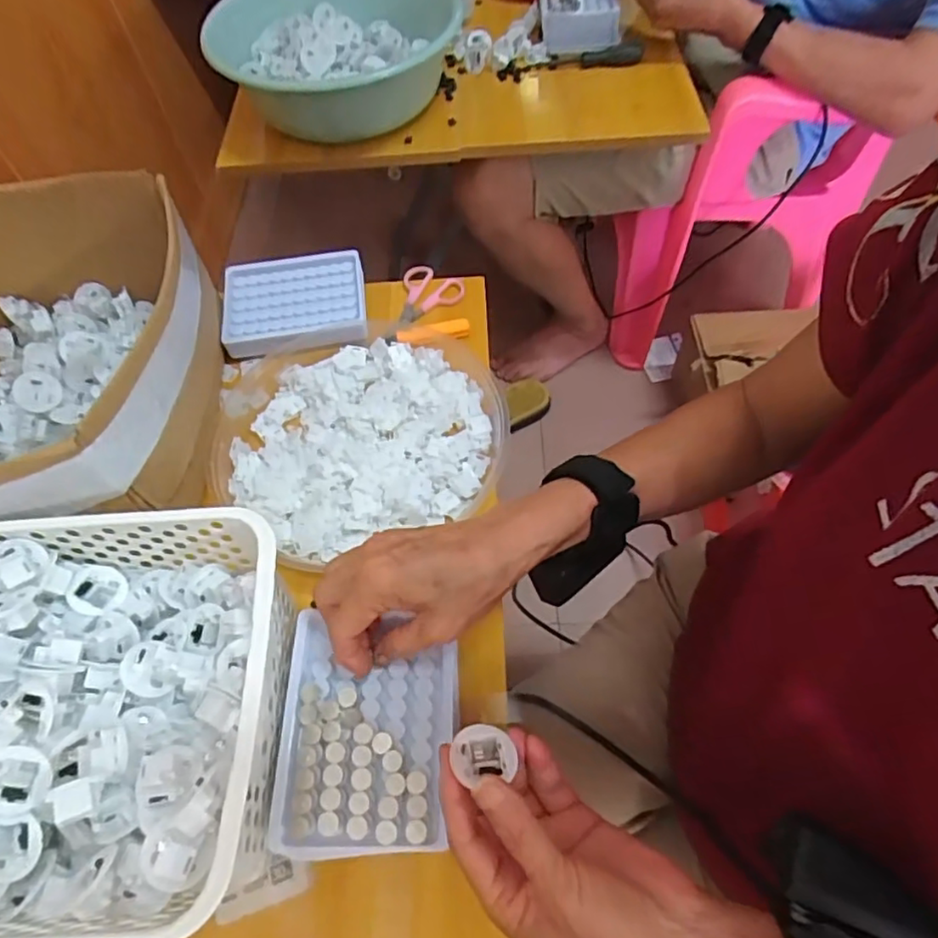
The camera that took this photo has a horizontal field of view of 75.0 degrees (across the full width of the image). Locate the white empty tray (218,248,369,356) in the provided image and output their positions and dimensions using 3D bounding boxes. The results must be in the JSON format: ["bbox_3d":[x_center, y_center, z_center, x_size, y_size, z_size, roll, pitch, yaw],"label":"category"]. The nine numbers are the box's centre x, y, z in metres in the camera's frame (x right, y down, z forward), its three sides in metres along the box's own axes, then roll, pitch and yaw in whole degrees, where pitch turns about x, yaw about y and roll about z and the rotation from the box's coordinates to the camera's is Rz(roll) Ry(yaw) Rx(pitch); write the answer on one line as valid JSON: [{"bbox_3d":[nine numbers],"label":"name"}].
[{"bbox_3d":[-0.169,-0.162,0.585,0.133,0.023,0.097,-9,59,-2],"label":"white empty tray"}]

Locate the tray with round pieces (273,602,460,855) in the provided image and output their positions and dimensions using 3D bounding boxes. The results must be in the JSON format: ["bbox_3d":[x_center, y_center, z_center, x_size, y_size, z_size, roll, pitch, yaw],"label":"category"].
[{"bbox_3d":[-0.059,0.150,0.350,0.098,0.012,0.120,1,59,4],"label":"tray with round pieces"}]

